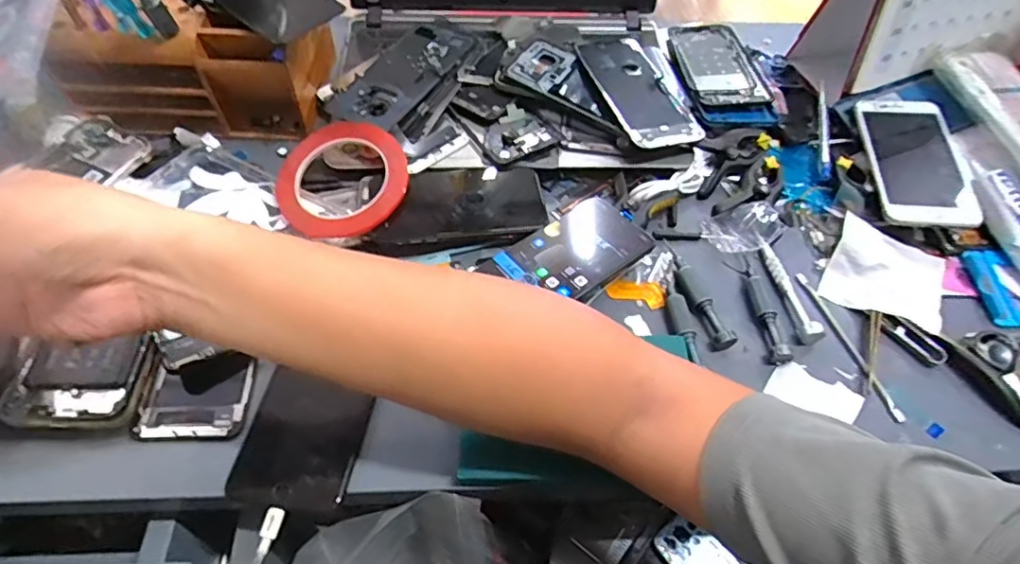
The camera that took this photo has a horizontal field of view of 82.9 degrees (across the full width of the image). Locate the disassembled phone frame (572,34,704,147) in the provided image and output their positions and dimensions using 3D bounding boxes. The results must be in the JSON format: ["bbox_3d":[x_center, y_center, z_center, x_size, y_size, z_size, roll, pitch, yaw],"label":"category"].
[{"bbox_3d":[0.123,-0.191,0.557,0.076,0.010,0.158,-15,57,-13],"label":"disassembled phone frame"}]

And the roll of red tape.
[{"bbox_3d":[-0.144,-0.089,0.491,0.111,0.015,0.110,-1,68,2],"label":"roll of red tape"}]

